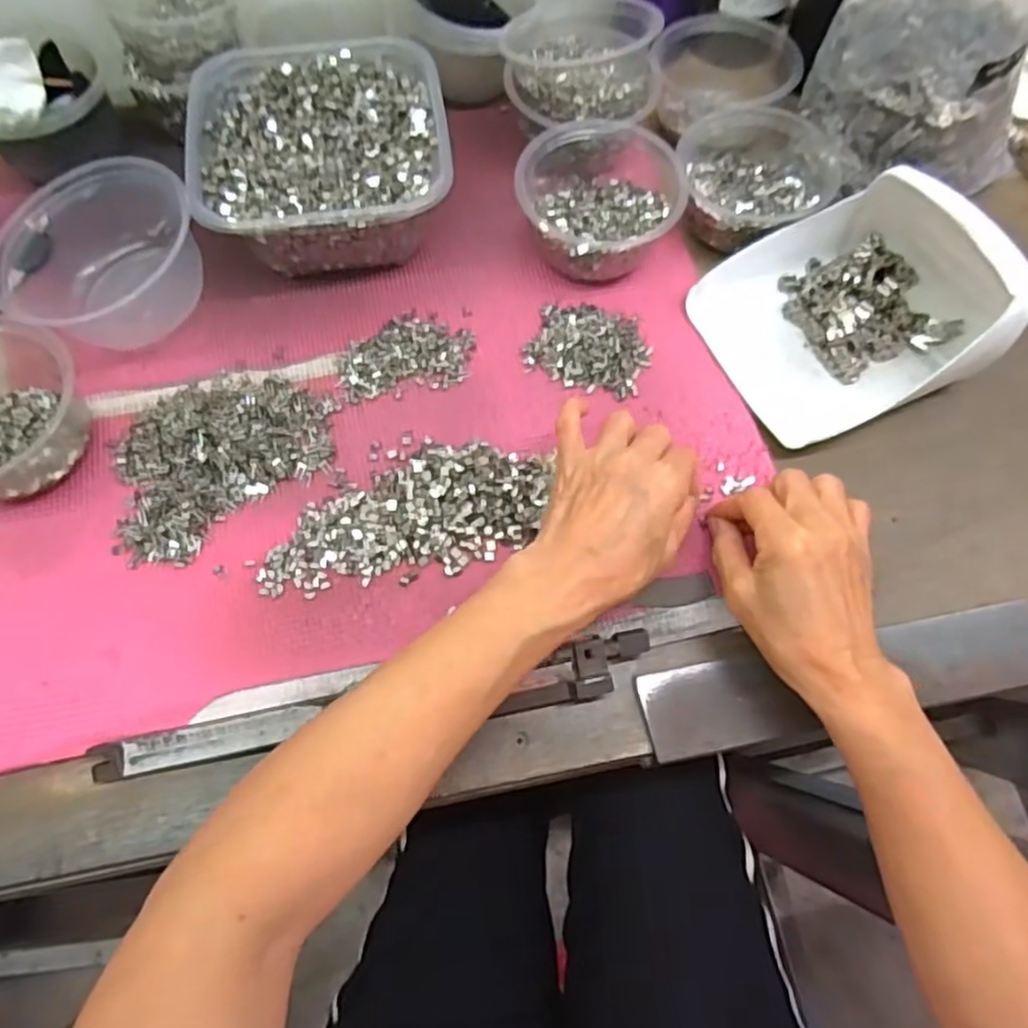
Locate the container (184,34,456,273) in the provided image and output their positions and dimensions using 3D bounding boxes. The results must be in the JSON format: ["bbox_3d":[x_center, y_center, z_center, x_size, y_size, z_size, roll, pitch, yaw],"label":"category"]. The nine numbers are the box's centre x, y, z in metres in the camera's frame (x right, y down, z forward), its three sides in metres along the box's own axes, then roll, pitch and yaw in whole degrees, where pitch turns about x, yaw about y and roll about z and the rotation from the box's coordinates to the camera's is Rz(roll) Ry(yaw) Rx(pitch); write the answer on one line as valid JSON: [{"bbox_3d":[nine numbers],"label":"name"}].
[{"bbox_3d":[-0.137,-0.265,0.507,0.171,0.061,0.177,-9,71,-5],"label":"container"}]

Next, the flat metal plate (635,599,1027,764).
[{"bbox_3d":[0.197,0.097,0.411,0.243,0.009,0.048,-11,67,-2],"label":"flat metal plate"}]

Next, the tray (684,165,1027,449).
[{"bbox_3d":[0.232,-0.146,0.467,0.177,0.084,0.156,-23,70,-10],"label":"tray"}]

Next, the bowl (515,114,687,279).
[{"bbox_3d":[0.061,-0.232,0.503,0.118,0.055,0.118,-3,68,-2],"label":"bowl"}]

